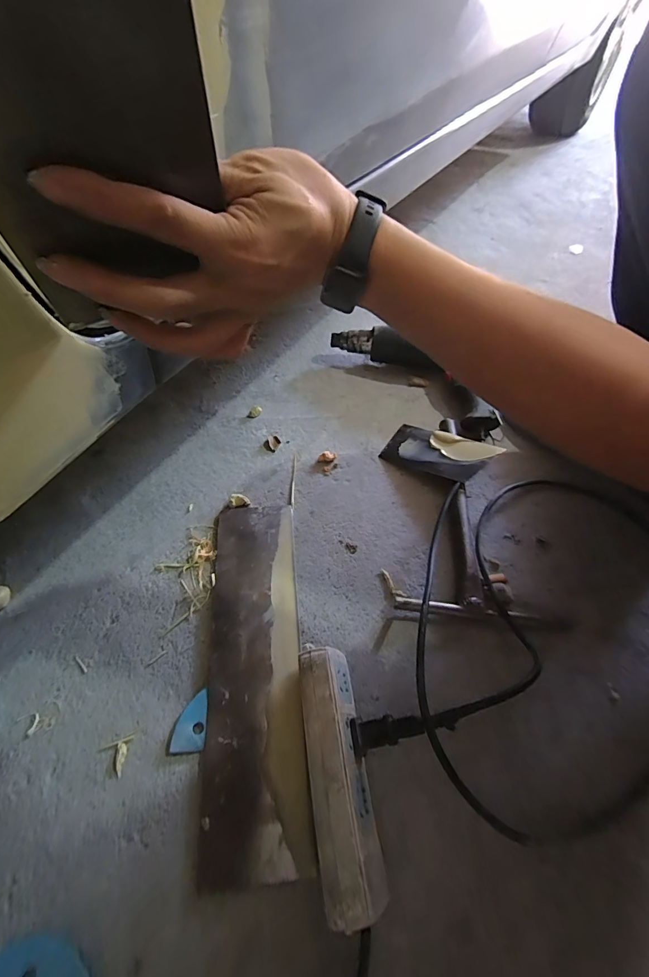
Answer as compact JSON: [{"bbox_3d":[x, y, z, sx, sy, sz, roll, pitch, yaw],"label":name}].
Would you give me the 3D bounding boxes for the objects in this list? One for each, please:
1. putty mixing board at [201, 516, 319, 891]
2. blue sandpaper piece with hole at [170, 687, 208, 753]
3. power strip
[{"bbox_3d":[-0.070,0.164,0.388,0.090,0.011,0.333,-5,55,-3],"label":"putty mixing board"},{"bbox_3d":[-0.124,0.215,0.357,0.030,0.004,0.049,0,55,0],"label":"blue sandpaper piece with hole"},{"bbox_3d":[0.010,0.222,0.313,0.049,0.057,0.175,-8,55,-5],"label":"power strip"}]

